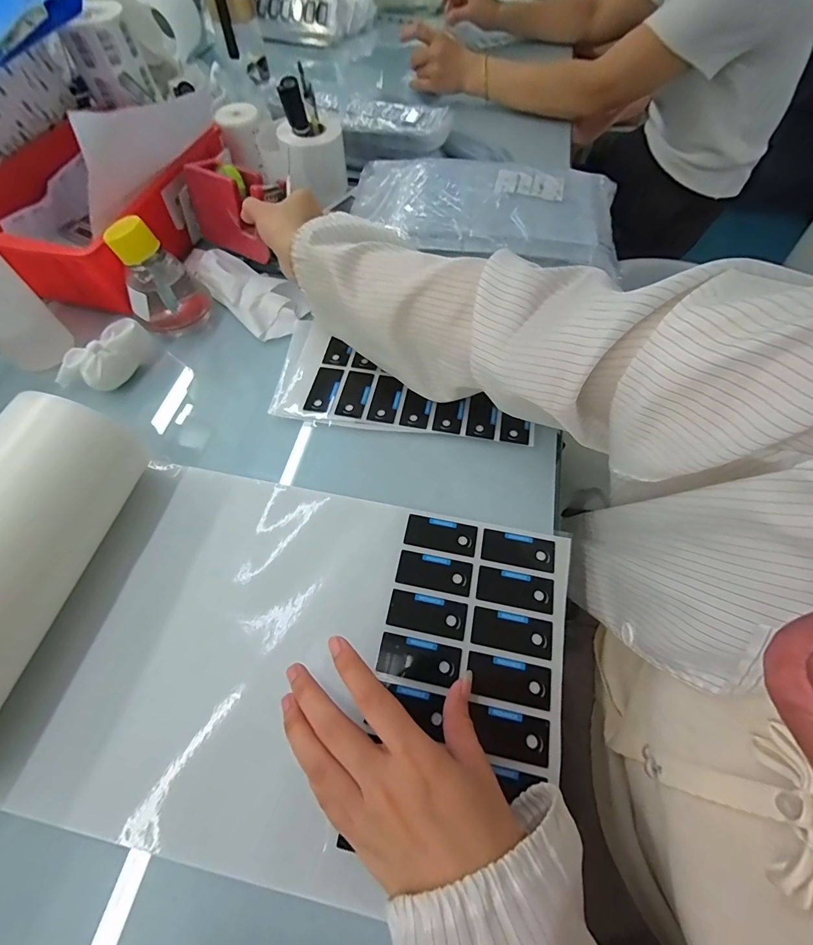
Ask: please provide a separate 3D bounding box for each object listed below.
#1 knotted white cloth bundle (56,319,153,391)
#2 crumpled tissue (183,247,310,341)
[{"bbox_3d":[-0.303,-0.111,0.413,0.095,0.037,0.044,-38,67,-19],"label":"knotted white cloth bundle"},{"bbox_3d":[-0.181,-0.218,0.477,0.075,0.038,0.147,-41,68,-20],"label":"crumpled tissue"}]

